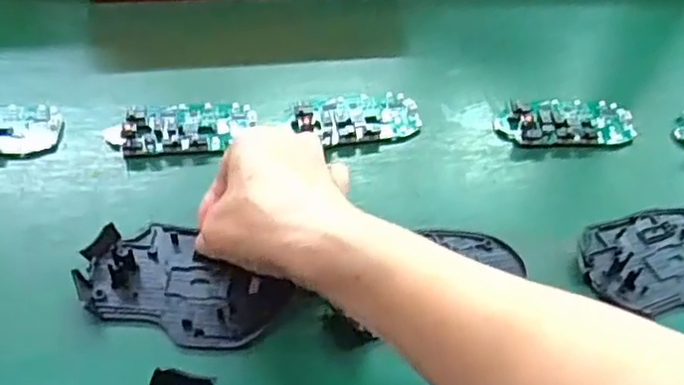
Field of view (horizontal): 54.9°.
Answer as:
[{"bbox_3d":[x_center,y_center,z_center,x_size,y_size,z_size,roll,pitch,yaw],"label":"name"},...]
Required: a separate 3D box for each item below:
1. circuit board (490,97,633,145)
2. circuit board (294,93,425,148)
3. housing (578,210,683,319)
[{"bbox_3d":[0.161,-0.051,0.473,0.099,0.015,0.047,0,48,-6],"label":"circuit board"},{"bbox_3d":[0.013,-0.052,0.462,0.086,0.010,0.044,-12,50,-16],"label":"circuit board"},{"bbox_3d":[0.197,0.038,0.395,0.111,0.011,0.070,-3,48,-9],"label":"housing"}]

